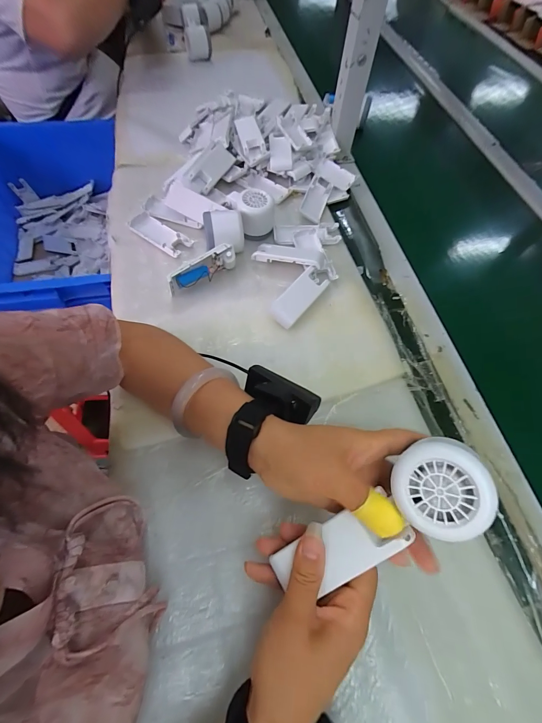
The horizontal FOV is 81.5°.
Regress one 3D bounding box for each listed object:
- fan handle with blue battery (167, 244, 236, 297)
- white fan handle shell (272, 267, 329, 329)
[{"bbox_3d":[-0.093,-0.125,0.436,0.101,0.043,0.025,-39,70,-21],"label":"fan handle with blue battery"},{"bbox_3d":[0.037,-0.088,0.425,0.039,0.015,0.094,37,65,16],"label":"white fan handle shell"}]

